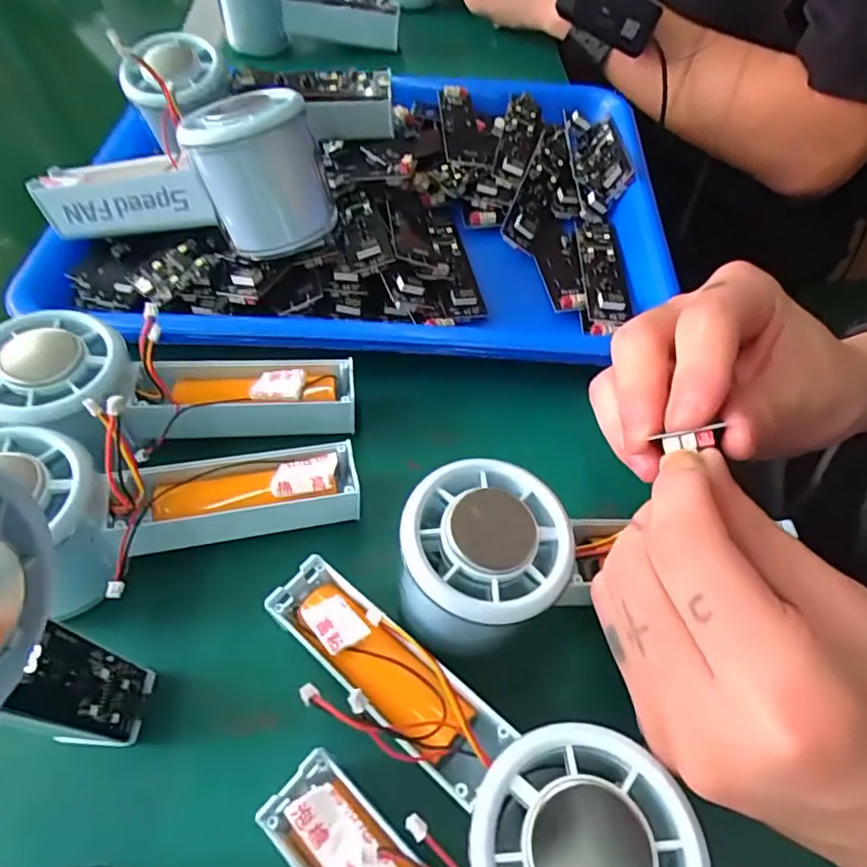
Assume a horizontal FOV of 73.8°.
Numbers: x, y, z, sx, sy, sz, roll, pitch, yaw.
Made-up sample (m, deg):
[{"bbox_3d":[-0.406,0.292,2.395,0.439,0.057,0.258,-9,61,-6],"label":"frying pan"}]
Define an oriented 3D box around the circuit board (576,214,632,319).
[{"bbox_3d":[0.093,-0.095,0.318,0.022,0.011,0.092,2,57,3],"label":"circuit board"}]

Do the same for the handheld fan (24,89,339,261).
[{"bbox_3d":[-0.124,-0.120,0.284,0.153,0.063,0.057,-2,56,17],"label":"handheld fan"}]

